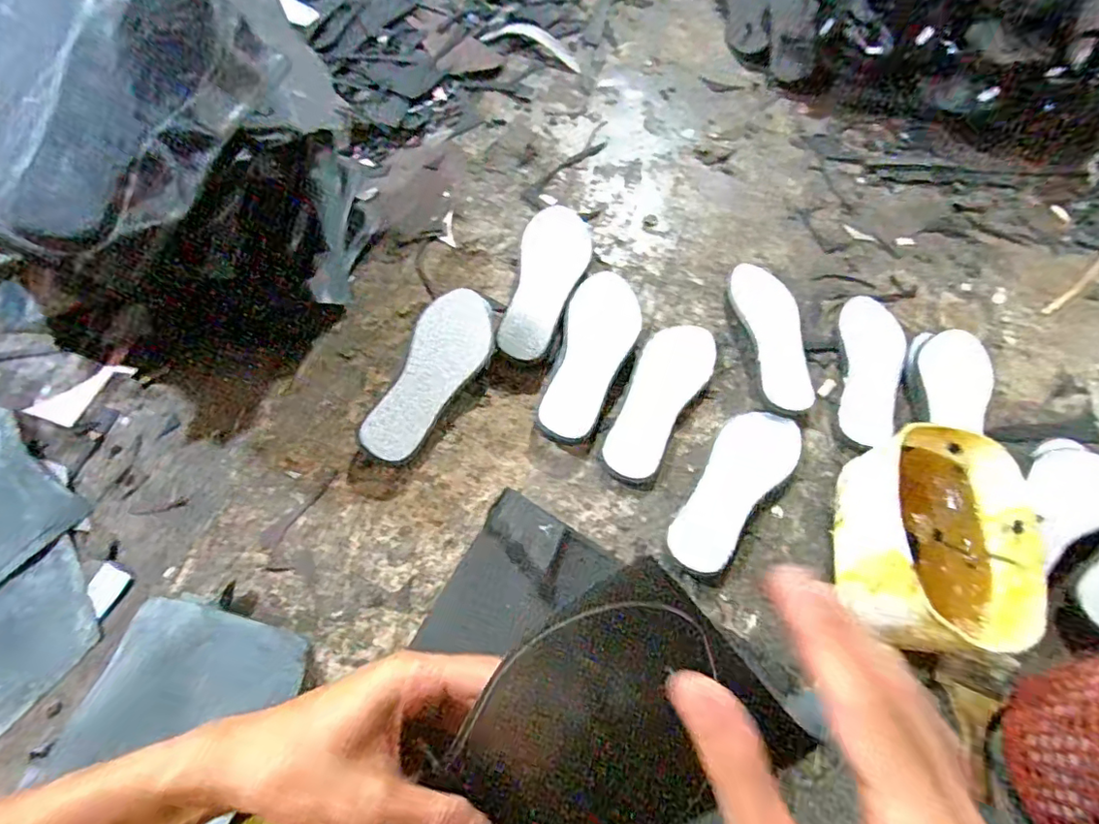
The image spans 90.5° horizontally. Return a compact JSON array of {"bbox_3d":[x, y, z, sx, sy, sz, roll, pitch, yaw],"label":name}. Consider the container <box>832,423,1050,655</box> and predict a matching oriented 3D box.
[{"bbox_3d":[0.374,0.128,0.543,0.133,0.119,0.205,12,66,6],"label":"container"}]

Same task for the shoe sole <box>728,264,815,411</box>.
[{"bbox_3d":[0.291,-0.098,0.712,0.083,0.029,0.210,-9,66,-10],"label":"shoe sole"}]

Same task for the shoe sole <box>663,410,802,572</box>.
[{"bbox_3d":[0.208,0.080,0.617,0.082,0.023,0.219,39,67,12],"label":"shoe sole"}]

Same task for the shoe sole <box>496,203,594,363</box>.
[{"bbox_3d":[-0.004,-0.167,0.713,0.091,0.040,0.228,15,66,2],"label":"shoe sole"}]

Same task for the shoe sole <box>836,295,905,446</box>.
[{"bbox_3d":[0.415,-0.052,0.701,0.080,0.027,0.211,13,64,0],"label":"shoe sole"}]

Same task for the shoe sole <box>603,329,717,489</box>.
[{"bbox_3d":[0.133,-0.017,0.667,0.080,0.023,0.220,28,65,8],"label":"shoe sole"}]

